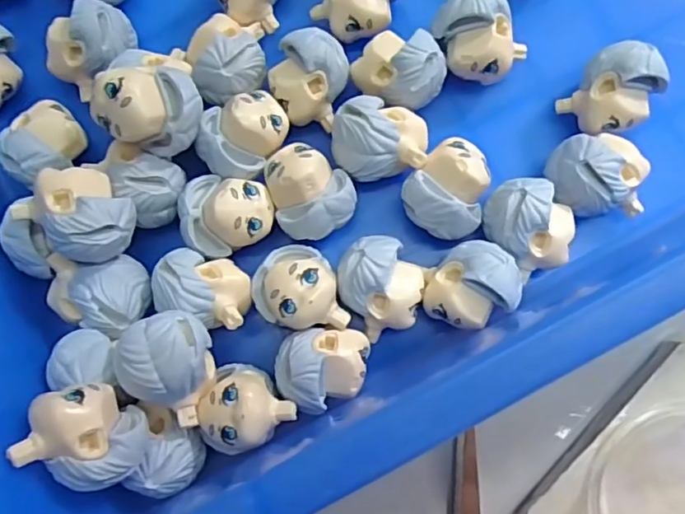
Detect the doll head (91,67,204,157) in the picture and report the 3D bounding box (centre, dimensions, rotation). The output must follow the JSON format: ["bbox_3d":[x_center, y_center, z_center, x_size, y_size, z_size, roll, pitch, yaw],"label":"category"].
[{"bbox_3d":[-0.053,-0.041,0.161,0.024,0.022,0.021,9,82,4],"label":"doll head"}]

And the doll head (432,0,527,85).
[{"bbox_3d":[0.041,-0.065,0.178,0.021,0.025,0.024,-27,81,-2],"label":"doll head"}]

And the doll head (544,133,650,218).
[{"bbox_3d":[0.073,-0.022,0.170,0.027,0.026,0.021,-8,81,1],"label":"doll head"}]

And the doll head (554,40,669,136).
[{"bbox_3d":[0.080,-0.048,0.173,0.022,0.025,0.023,0,81,3],"label":"doll head"}]

